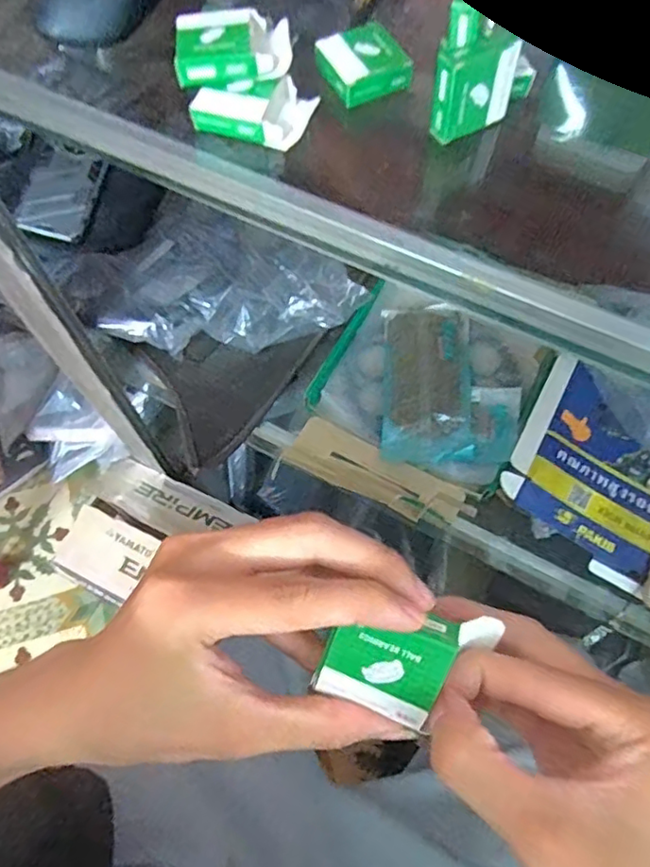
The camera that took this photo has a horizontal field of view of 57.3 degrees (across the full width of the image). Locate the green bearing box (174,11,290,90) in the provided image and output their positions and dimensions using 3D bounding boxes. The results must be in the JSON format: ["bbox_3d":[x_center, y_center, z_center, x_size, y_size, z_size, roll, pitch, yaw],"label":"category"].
[{"bbox_3d":[-0.055,-0.230,0.354,0.065,0.019,0.044,-3,65,-1],"label":"green bearing box"}]

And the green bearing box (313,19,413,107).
[{"bbox_3d":[0.024,-0.230,0.369,0.049,0.018,0.045,-21,66,-9],"label":"green bearing box"}]

